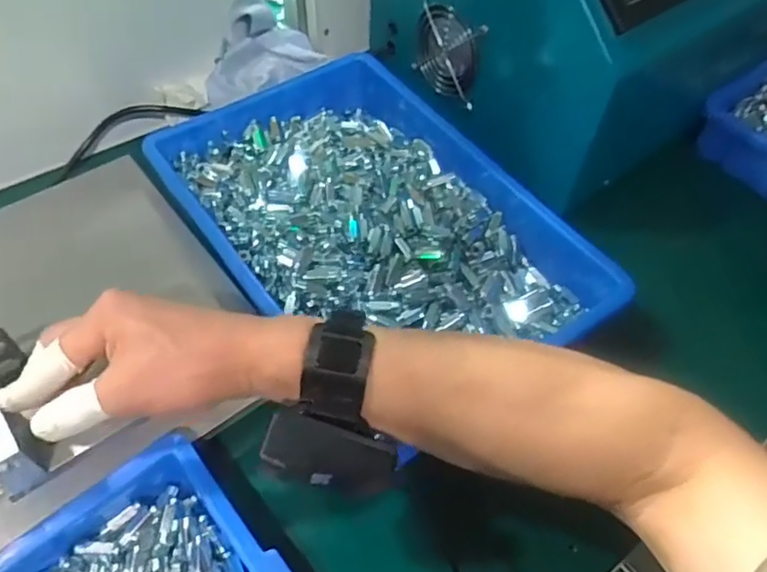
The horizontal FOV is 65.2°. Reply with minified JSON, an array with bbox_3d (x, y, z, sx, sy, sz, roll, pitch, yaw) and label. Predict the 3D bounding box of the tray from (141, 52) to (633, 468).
[{"bbox_3d":[-0.011,-0.060,0.510,0.241,0.055,0.356,-27,61,-21],"label":"tray"}]

